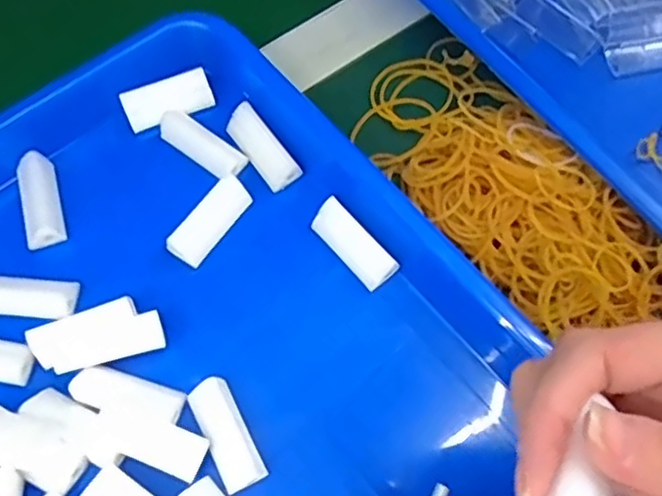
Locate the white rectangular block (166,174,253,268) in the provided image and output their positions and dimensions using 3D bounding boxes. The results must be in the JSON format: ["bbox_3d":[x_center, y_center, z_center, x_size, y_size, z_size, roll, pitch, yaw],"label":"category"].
[{"bbox_3d":[-0.058,-0.013,0.318,0.017,0.011,0.046,32,70,13],"label":"white rectangular block"}]

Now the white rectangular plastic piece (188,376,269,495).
[{"bbox_3d":[-0.044,0.078,0.278,0.018,0.014,0.045,-26,69,-11],"label":"white rectangular plastic piece"}]

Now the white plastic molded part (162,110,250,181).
[{"bbox_3d":[-0.065,-0.053,0.335,0.047,0.011,0.018,34,70,14],"label":"white plastic molded part"}]

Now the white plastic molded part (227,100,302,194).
[{"bbox_3d":[-0.034,-0.052,0.336,0.018,0.014,0.047,-35,71,-14],"label":"white plastic molded part"}]

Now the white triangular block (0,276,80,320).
[{"bbox_3d":[-0.140,0.021,0.298,0.045,0.013,0.017,2,66,1],"label":"white triangular block"}]

